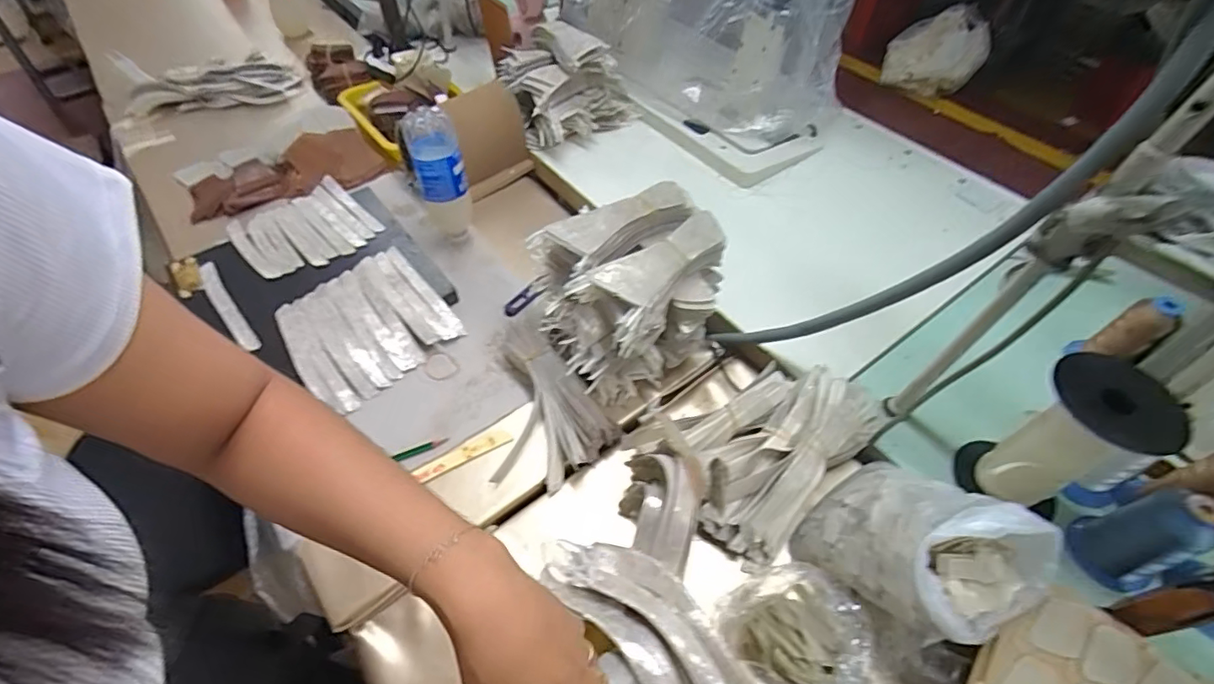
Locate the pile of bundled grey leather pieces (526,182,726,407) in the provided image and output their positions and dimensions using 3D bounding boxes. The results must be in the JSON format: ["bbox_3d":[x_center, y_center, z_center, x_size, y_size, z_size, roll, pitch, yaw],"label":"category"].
[{"bbox_3d":[0.029,-0.055,0.650,0.202,0.181,0.177,-26,57,-19],"label":"pile of bundled grey leather pieces"}]

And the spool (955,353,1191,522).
[{"bbox_3d":[0.414,0.097,0.508,0.112,0.166,0.089,-24,56,-18],"label":"spool"}]

